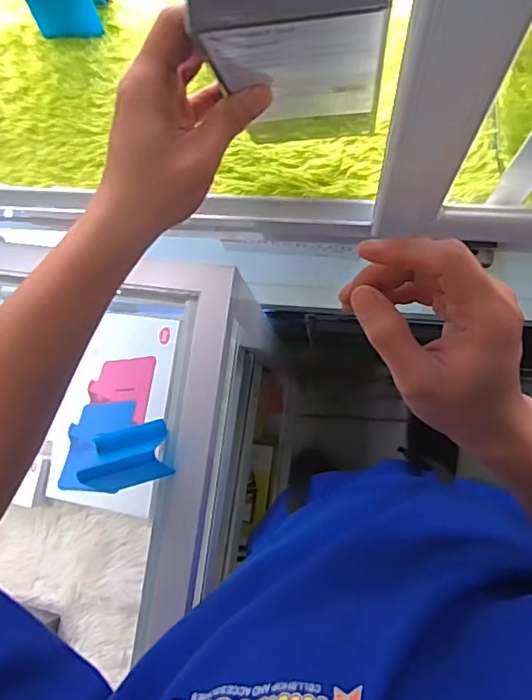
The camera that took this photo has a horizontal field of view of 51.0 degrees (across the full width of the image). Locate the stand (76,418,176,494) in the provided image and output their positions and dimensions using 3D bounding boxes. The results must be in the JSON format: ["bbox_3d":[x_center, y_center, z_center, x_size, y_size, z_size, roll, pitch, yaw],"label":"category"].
[{"bbox_3d":[-0.106,0.081,0.419,0.060,0.029,0.043,-15,81,4],"label":"stand"}]

